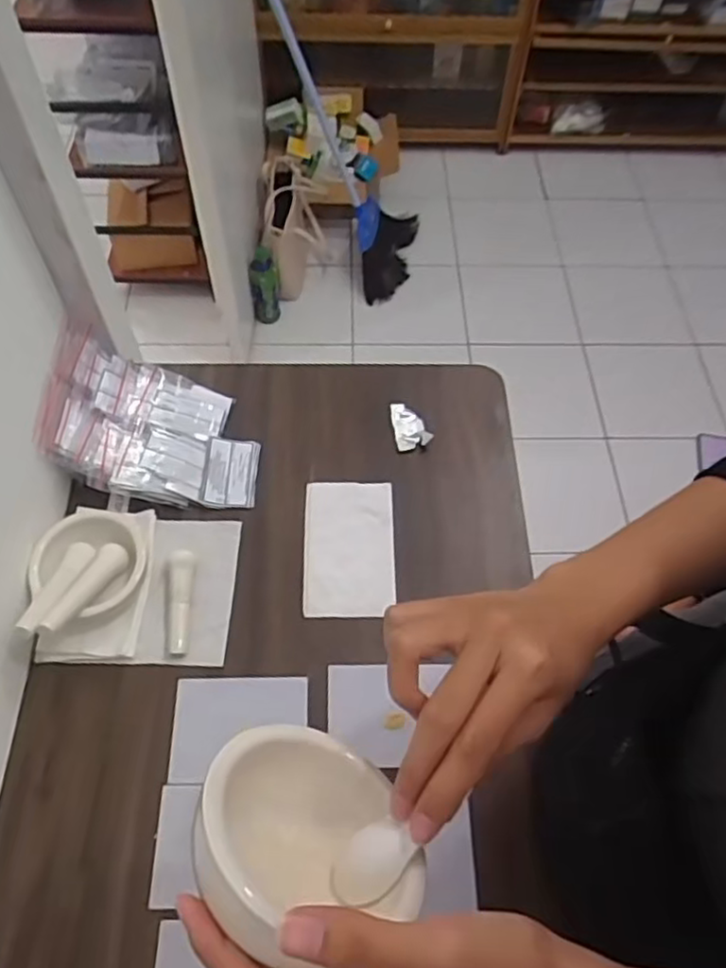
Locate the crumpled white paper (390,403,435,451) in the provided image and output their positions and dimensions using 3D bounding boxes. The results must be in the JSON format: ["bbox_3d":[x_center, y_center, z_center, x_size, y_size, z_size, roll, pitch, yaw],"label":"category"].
[{"bbox_3d":[0.051,-0.064,0.724,0.036,0.007,0.057,-8,59,-6],"label":"crumpled white paper"}]

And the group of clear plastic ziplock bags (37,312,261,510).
[{"bbox_3d":[-0.207,-0.064,0.679,0.202,0.042,0.161,12,58,-21],"label":"group of clear plastic ziplock bags"}]

